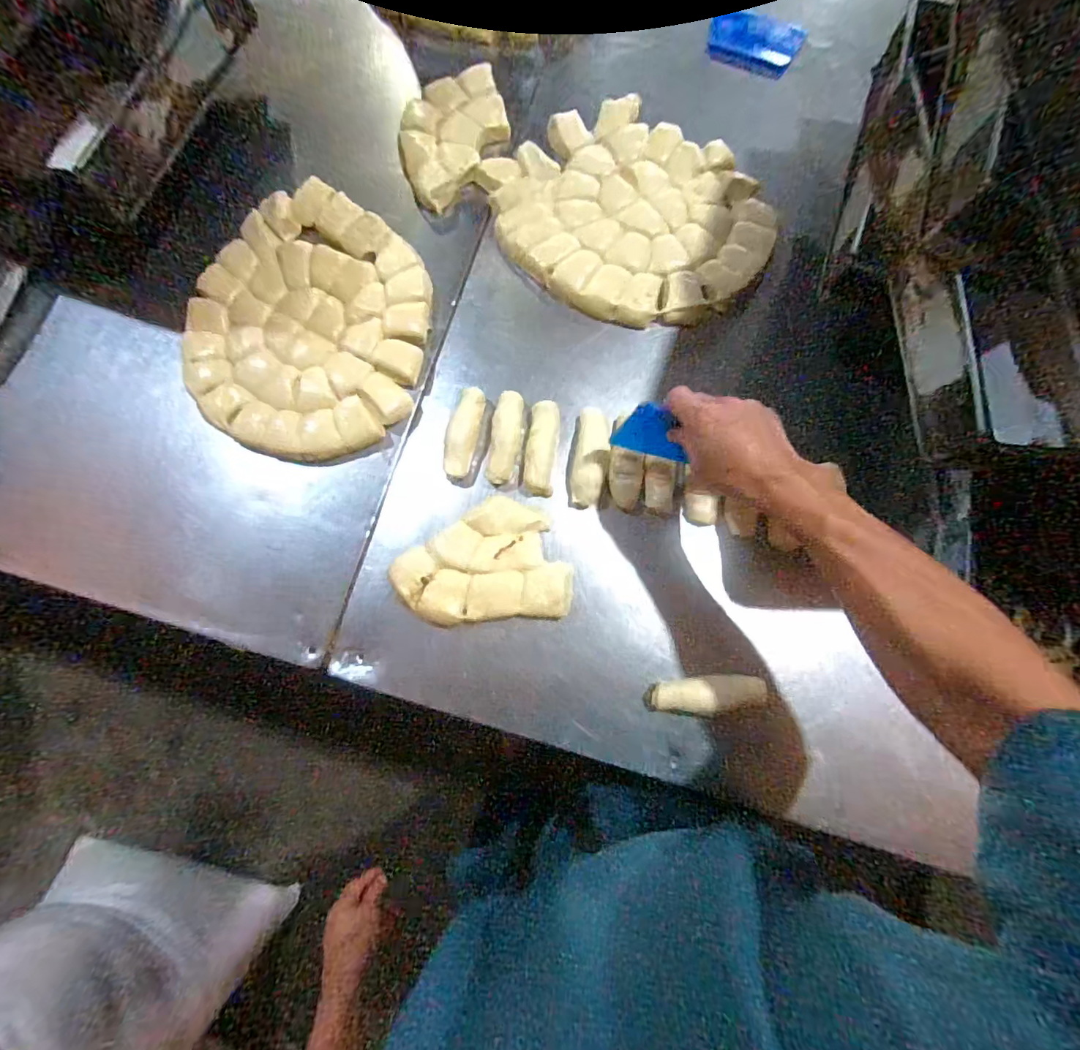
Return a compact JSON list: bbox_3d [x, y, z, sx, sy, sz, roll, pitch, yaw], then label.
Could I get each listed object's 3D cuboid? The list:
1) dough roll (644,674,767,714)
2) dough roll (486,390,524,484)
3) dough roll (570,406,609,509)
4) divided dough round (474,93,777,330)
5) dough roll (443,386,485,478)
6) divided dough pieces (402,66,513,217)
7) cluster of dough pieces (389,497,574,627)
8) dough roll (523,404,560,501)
[{"bbox_3d":[0.163,0.165,0.495,0.115,0.035,0.033,-3,76,1],"label":"dough roll"},{"bbox_3d":[-0.038,-0.098,0.553,0.033,0.030,0.103,4,77,2],"label":"dough roll"},{"bbox_3d":[0.056,-0.076,0.543,0.036,0.024,0.112,8,77,3],"label":"dough roll"},{"bbox_3d":[0.099,-0.378,0.602,0.329,0.027,0.260,43,81,10],"label":"divided dough round"},{"bbox_3d":[-0.084,-0.103,0.556,0.031,0.023,0.101,13,77,4],"label":"dough roll"},{"bbox_3d":[-0.115,-0.506,0.638,0.120,0.022,0.208,31,79,8],"label":"divided dough pieces"},{"bbox_3d":[-0.060,0.039,0.526,0.177,0.029,0.122,-4,76,0],"label":"cluster of dough pieces"},{"bbox_3d":[0.002,-0.084,0.550,0.033,0.021,0.102,6,77,3],"label":"dough roll"}]

